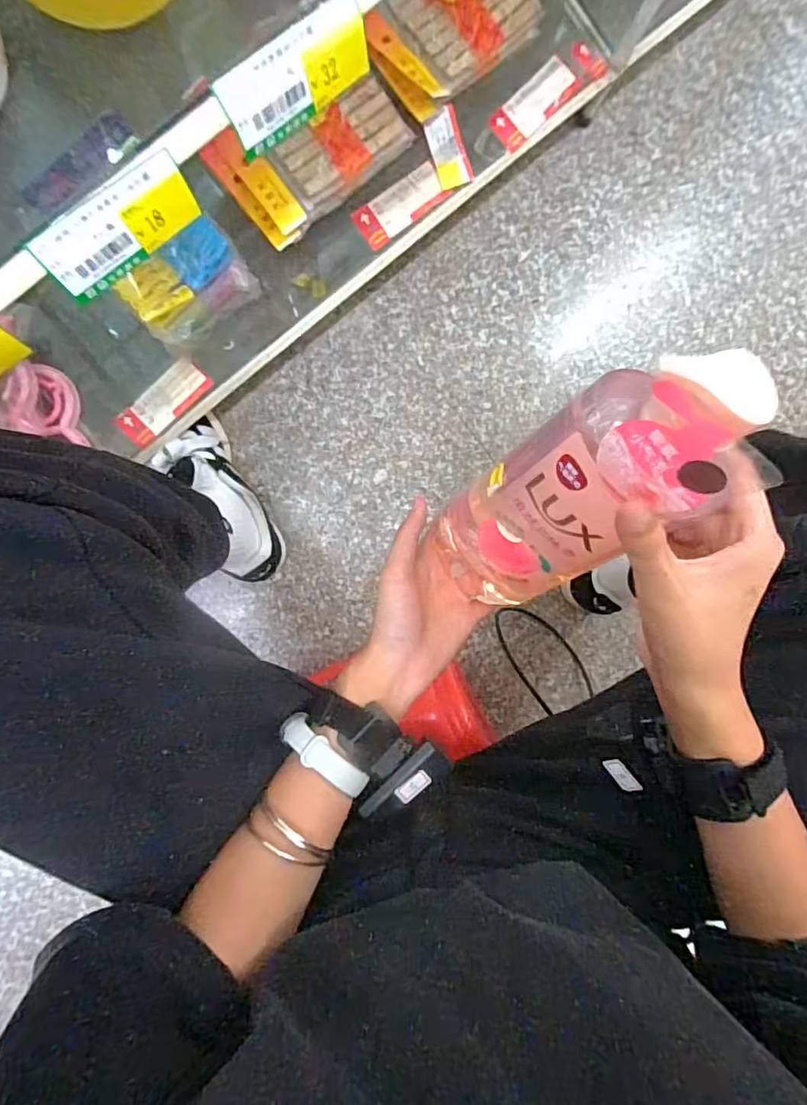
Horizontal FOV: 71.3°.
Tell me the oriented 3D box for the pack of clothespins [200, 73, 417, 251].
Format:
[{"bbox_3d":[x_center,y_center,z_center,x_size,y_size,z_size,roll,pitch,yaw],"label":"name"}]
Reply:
[{"bbox_3d":[-0.090,-0.394,0.540,0.174,0.023,0.111,-39,97,-1],"label":"pack of clothespins"}]

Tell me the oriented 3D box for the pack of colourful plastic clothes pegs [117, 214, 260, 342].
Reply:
[{"bbox_3d":[-0.205,-0.257,0.540,0.110,0.032,0.077,-41,133,-1],"label":"pack of colourful plastic clothes pegs"}]

